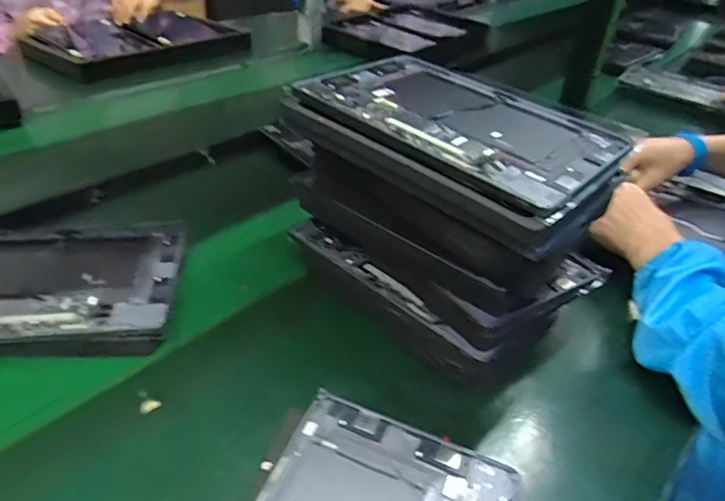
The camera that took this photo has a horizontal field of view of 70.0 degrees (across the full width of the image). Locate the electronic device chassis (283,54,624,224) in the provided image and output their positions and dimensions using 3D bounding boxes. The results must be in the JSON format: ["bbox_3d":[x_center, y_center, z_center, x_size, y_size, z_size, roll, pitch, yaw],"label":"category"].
[{"bbox_3d":[0.079,-0.114,0.456,0.171,0.021,0.267,-29,47,-36],"label":"electronic device chassis"}]

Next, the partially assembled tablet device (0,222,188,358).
[{"bbox_3d":[-0.322,0.035,0.535,0.254,0.024,0.191,-3,37,-9],"label":"partially assembled tablet device"}]

